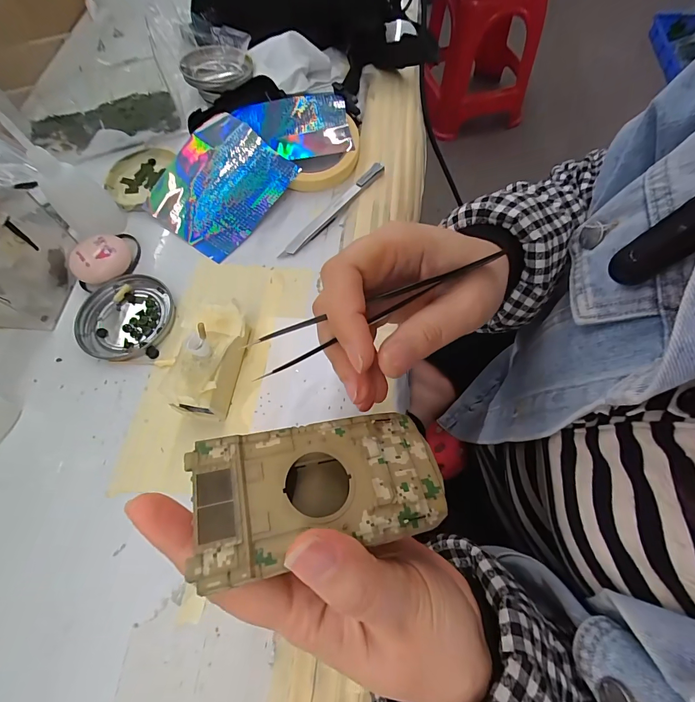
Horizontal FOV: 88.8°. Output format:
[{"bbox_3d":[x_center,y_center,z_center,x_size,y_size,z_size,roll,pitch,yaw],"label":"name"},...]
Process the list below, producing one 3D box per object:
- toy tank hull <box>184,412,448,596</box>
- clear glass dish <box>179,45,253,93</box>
[{"bbox_3d":[-0.010,0.054,0.144,0.094,0.025,0.047,-4,65,-19],"label":"toy tank hull"},{"bbox_3d":[-0.149,-0.324,0.407,0.071,0.022,0.078,-1,67,2],"label":"clear glass dish"}]

